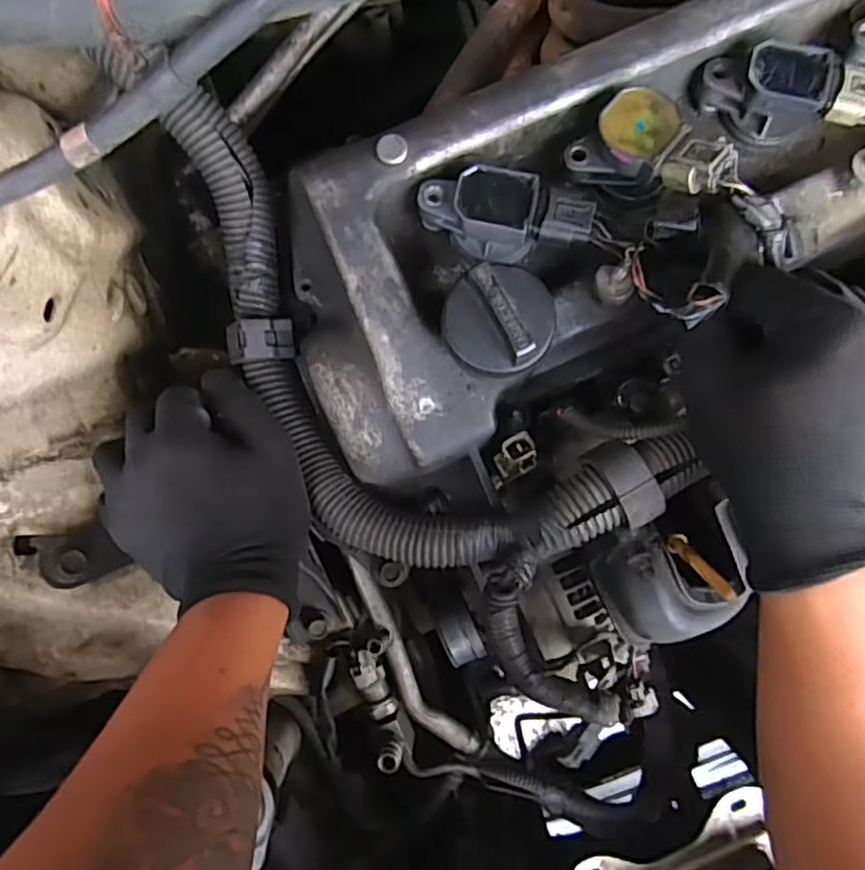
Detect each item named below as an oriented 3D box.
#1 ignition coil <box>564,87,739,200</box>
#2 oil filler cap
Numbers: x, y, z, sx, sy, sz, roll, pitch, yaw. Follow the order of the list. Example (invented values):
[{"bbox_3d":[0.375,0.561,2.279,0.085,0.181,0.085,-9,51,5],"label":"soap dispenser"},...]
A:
[{"bbox_3d":[0.109,-0.138,0.322,0.066,0.036,0.048,44,90,-6],"label":"ignition coil"},{"bbox_3d":[0.032,-0.055,0.305,0.052,0.020,0.050,0,94,-4],"label":"oil filler cap"}]

